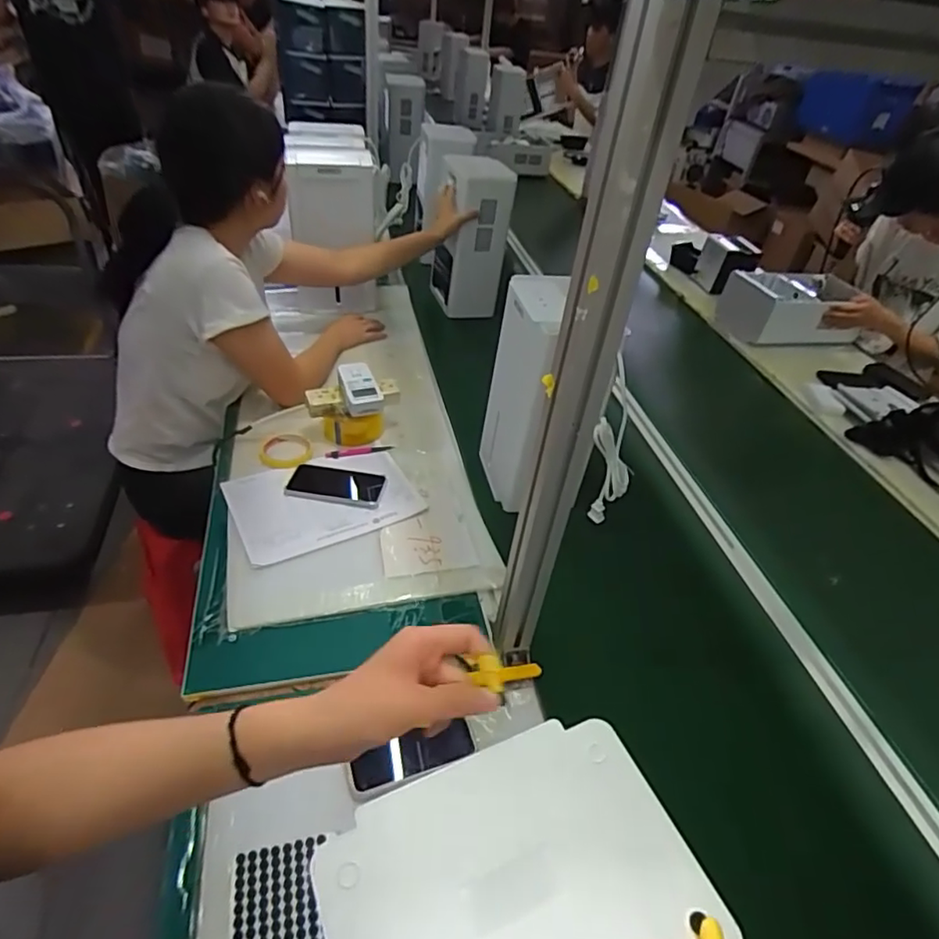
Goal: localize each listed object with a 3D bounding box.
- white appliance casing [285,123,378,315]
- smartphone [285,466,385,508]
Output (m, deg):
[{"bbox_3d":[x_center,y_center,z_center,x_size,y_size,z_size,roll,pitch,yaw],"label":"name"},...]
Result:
[{"bbox_3d":[-0.369,-0.697,1.602,0.213,0.348,0.475,-3,41,-12],"label":"white appliance casing"},{"bbox_3d":[-0.230,0.029,1.026,0.165,0.008,0.083,9,40,3],"label":"smartphone"}]

